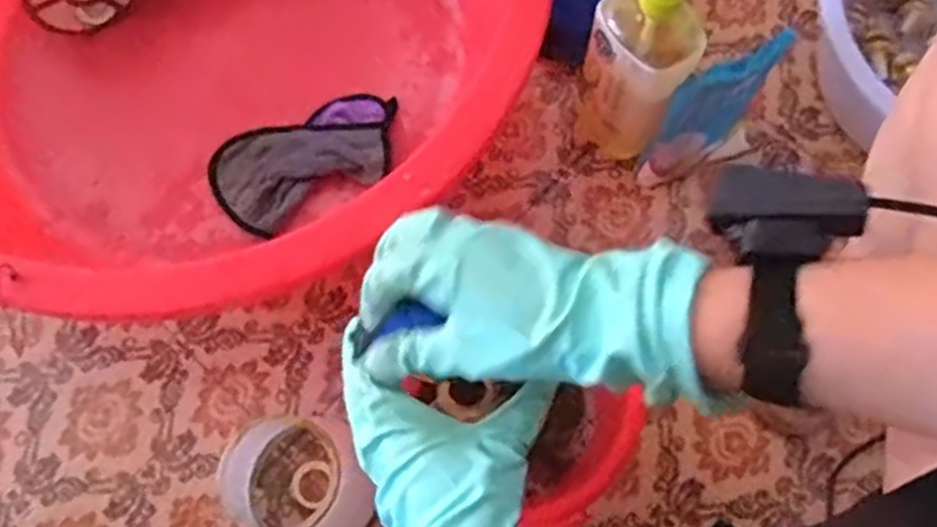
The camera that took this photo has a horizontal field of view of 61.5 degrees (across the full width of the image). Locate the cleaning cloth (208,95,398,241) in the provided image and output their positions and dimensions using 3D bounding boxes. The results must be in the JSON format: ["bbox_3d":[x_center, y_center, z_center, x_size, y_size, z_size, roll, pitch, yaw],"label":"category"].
[{"bbox_3d":[-0.168,-0.114,0.829,0.210,0.033,0.127,-27,70,-7],"label":"cleaning cloth"}]

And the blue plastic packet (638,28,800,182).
[{"bbox_3d":[0.239,-0.145,0.781,0.129,0.163,0.029,-30,73,-9],"label":"blue plastic packet"}]

